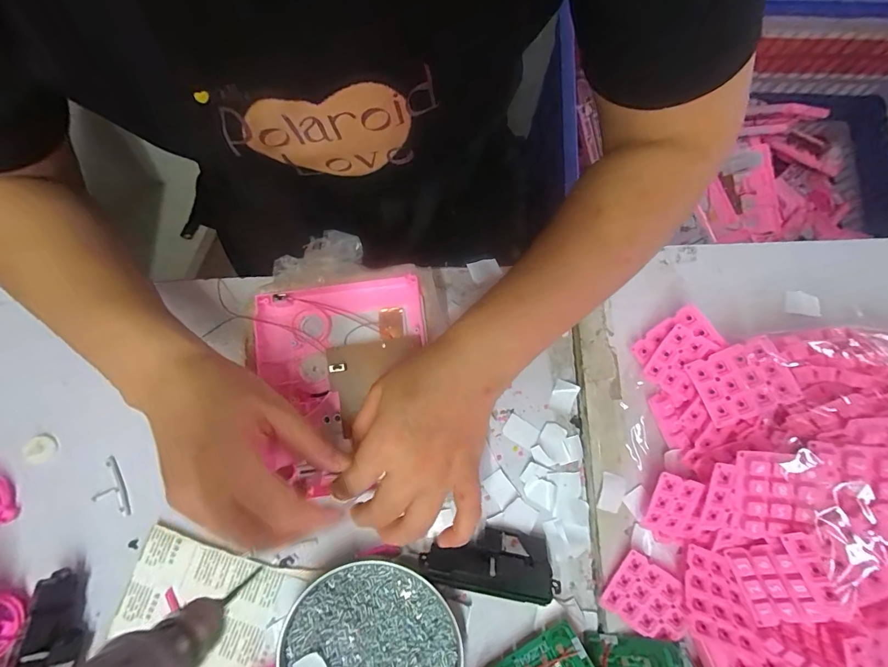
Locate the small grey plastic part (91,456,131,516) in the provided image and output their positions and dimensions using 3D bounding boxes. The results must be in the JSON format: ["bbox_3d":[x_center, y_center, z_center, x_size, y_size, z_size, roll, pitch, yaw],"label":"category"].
[{"bbox_3d":[-0.284,0.132,0.340,0.025,0.008,0.051,-19,81,-3],"label":"small grey plastic part"}]

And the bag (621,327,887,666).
[{"bbox_3d":[0.255,0.122,0.279,0.213,0.079,0.265,3,76,1],"label":"bag"}]

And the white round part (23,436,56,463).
[{"bbox_3d":[-0.345,0.099,0.345,0.018,0.013,0.022,-2,81,0],"label":"white round part"}]

